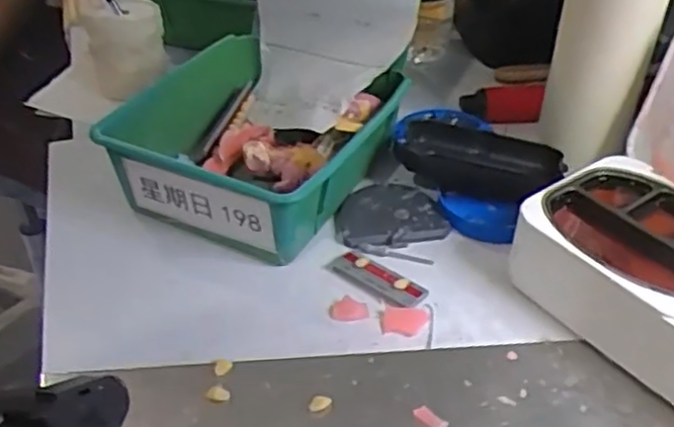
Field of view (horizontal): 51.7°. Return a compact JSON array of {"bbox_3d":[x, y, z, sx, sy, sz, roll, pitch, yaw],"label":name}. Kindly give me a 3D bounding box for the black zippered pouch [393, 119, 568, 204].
[{"bbox_3d":[0.104,-0.038,0.508,0.117,0.035,0.054,14,41,16],"label":"black zippered pouch"}]

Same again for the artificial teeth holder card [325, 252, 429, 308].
[{"bbox_3d":[0.024,0.041,0.432,0.063,0.008,0.024,22,44,24],"label":"artificial teeth holder card"}]

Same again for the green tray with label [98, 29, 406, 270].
[{"bbox_3d":[-0.053,-0.049,0.499,0.160,0.072,0.178,17,42,19],"label":"green tray with label"}]

